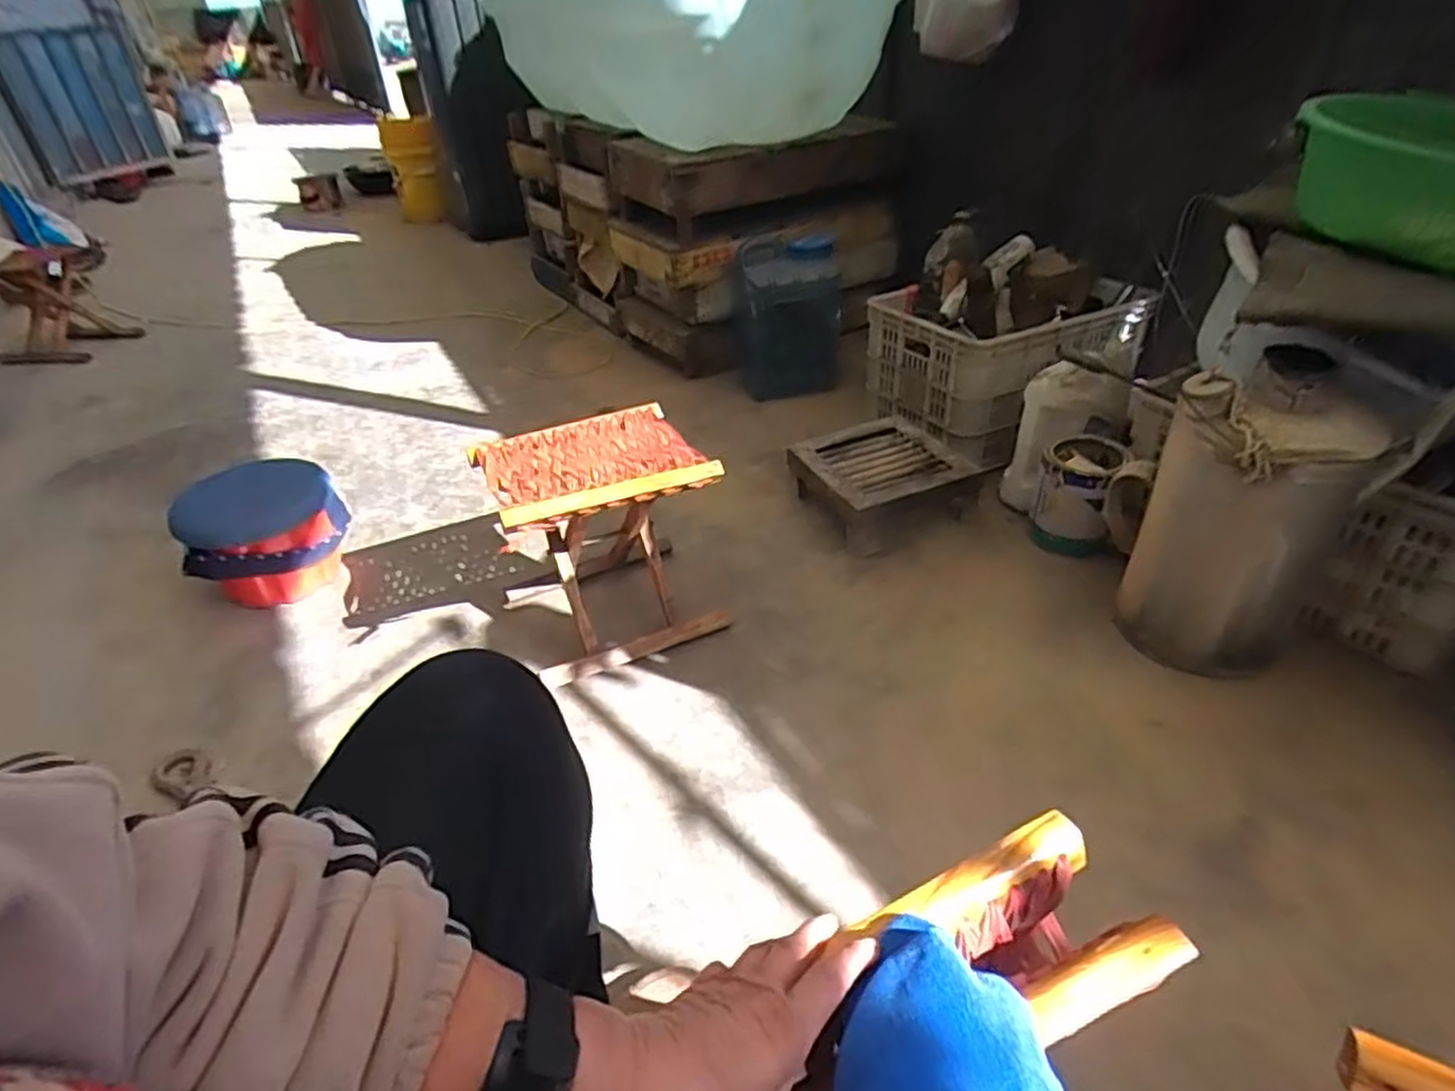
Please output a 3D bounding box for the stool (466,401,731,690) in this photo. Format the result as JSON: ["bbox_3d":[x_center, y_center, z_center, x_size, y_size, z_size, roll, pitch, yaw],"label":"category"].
[{"bbox_3d":[-0.187,-0.010,1.163,0.312,0.298,0.257,-15,38,-13],"label":"stool"}]

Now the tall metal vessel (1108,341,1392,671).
[{"bbox_3d":[0.691,-0.041,1.016,0.217,0.409,0.227,25,46,34],"label":"tall metal vessel"}]

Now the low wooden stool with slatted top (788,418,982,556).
[{"bbox_3d":[0.287,-0.136,1.462,0.262,0.089,0.268,-18,39,-16],"label":"low wooden stool with slatted top"}]

